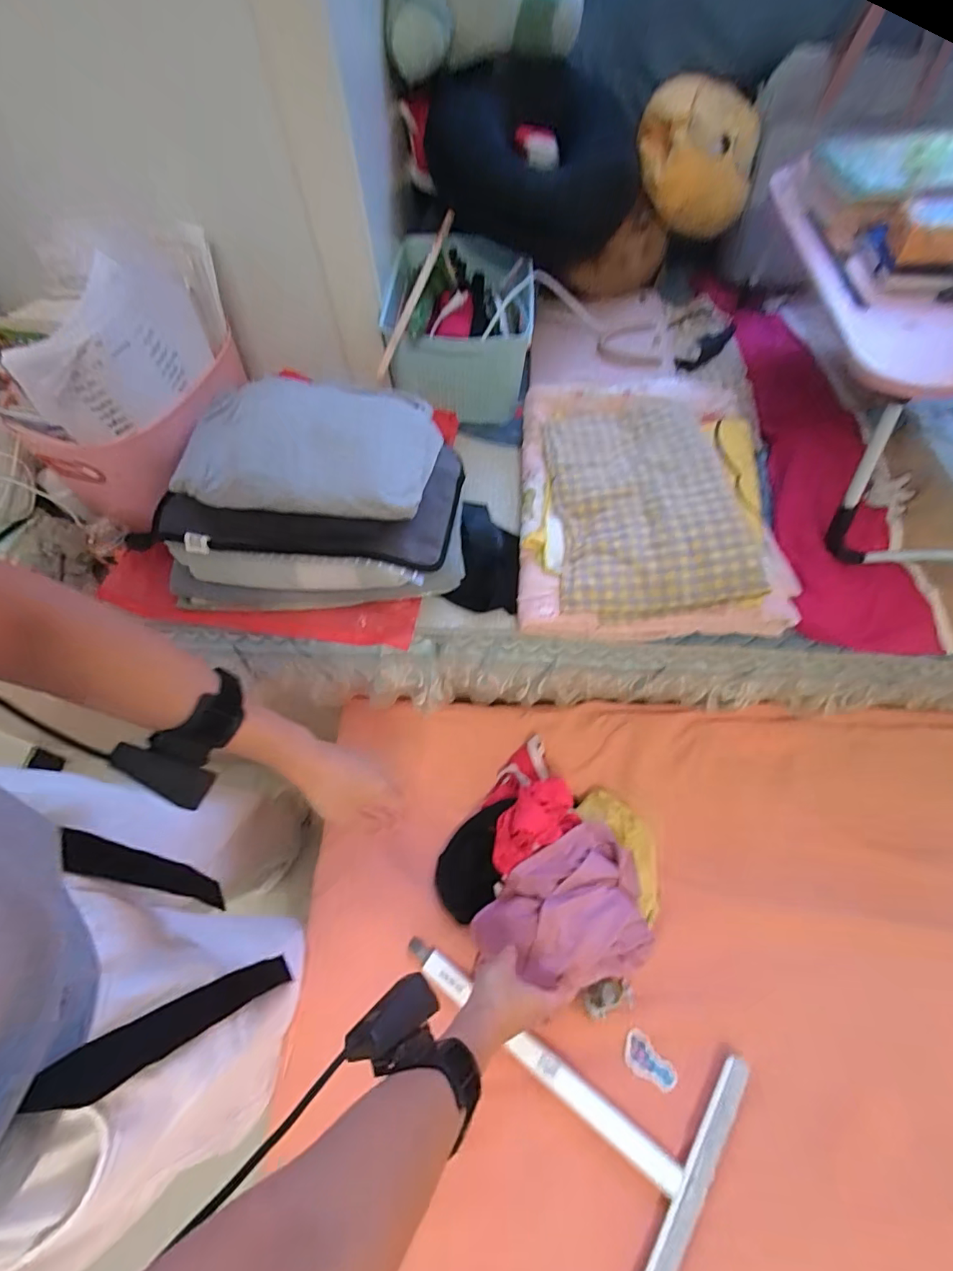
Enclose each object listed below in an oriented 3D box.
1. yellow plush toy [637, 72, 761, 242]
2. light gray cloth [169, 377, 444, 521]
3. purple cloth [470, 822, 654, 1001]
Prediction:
[{"bbox_3d":[0.371,-0.797,0.845,0.207,0.177,0.129,-21,61,-10],"label":"yellow plush toy"},{"bbox_3d":[-0.220,-0.267,0.663,0.332,0.041,0.253,7,60,6],"label":"light gray cloth"},{"bbox_3d":[0.109,0.337,0.592,0.212,0.050,0.153,-28,63,-14],"label":"purple cloth"}]

